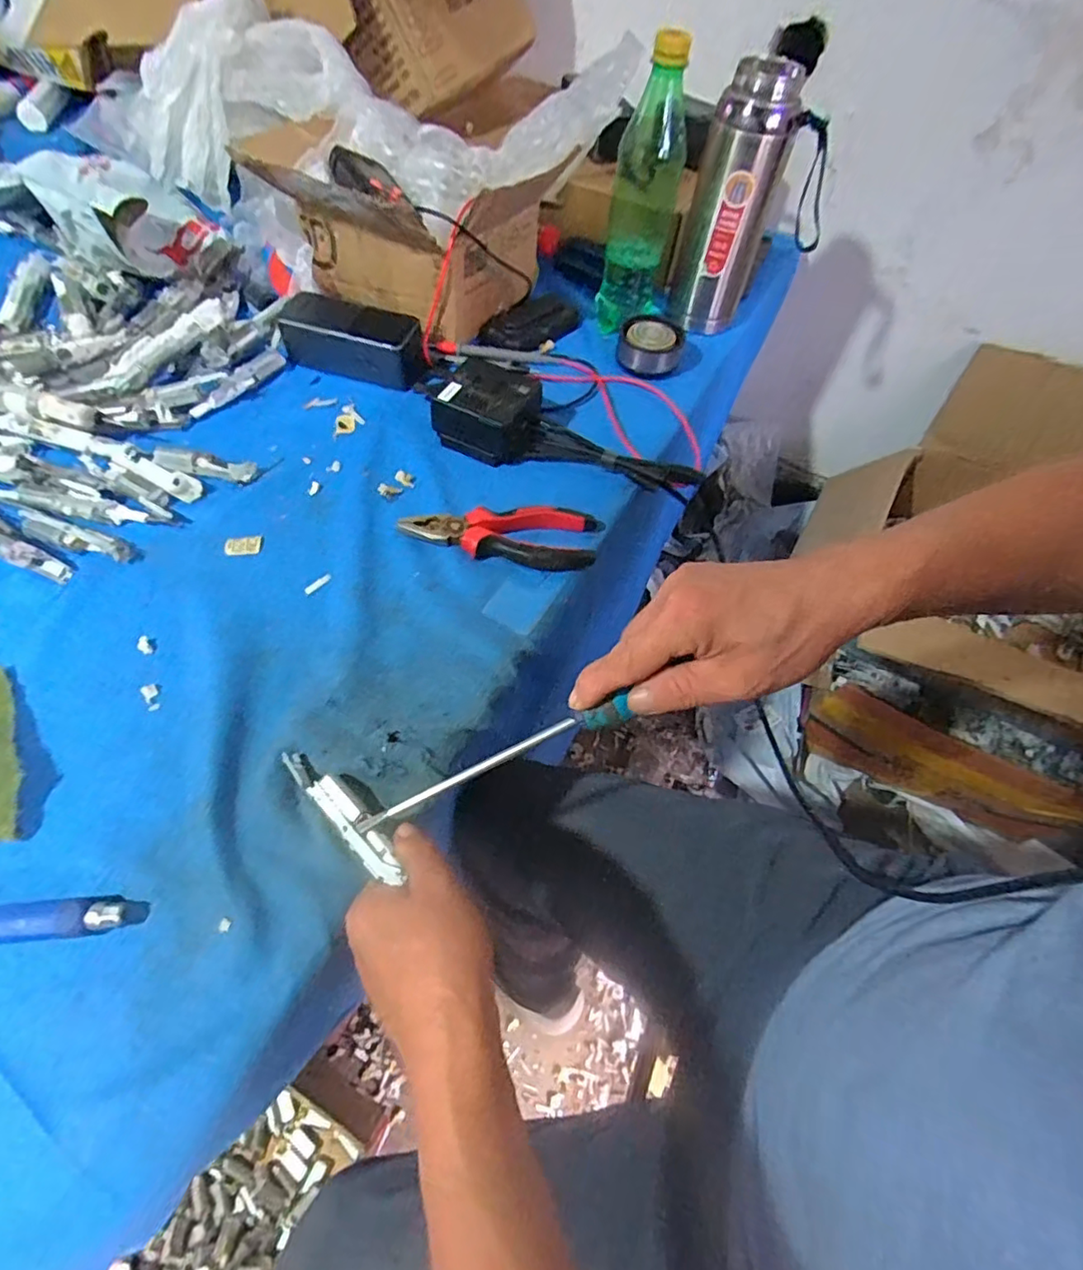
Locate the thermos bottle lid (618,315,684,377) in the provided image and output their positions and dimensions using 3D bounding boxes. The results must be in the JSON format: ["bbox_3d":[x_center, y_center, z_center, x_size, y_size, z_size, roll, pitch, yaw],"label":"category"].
[{"bbox_3d":[0.115,-0.309,0.625,0.065,0.032,0.066,9,57,1],"label":"thermos bottle lid"}]

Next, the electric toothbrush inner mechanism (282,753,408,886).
[{"bbox_3d":[-0.116,0.104,0.349,0.103,0.012,0.019,39,66,23],"label":"electric toothbrush inner mechanism"}]

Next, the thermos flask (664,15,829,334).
[{"bbox_3d":[0.191,-0.432,0.598,0.085,0.216,0.079,10,57,2],"label":"thermos flask"}]

